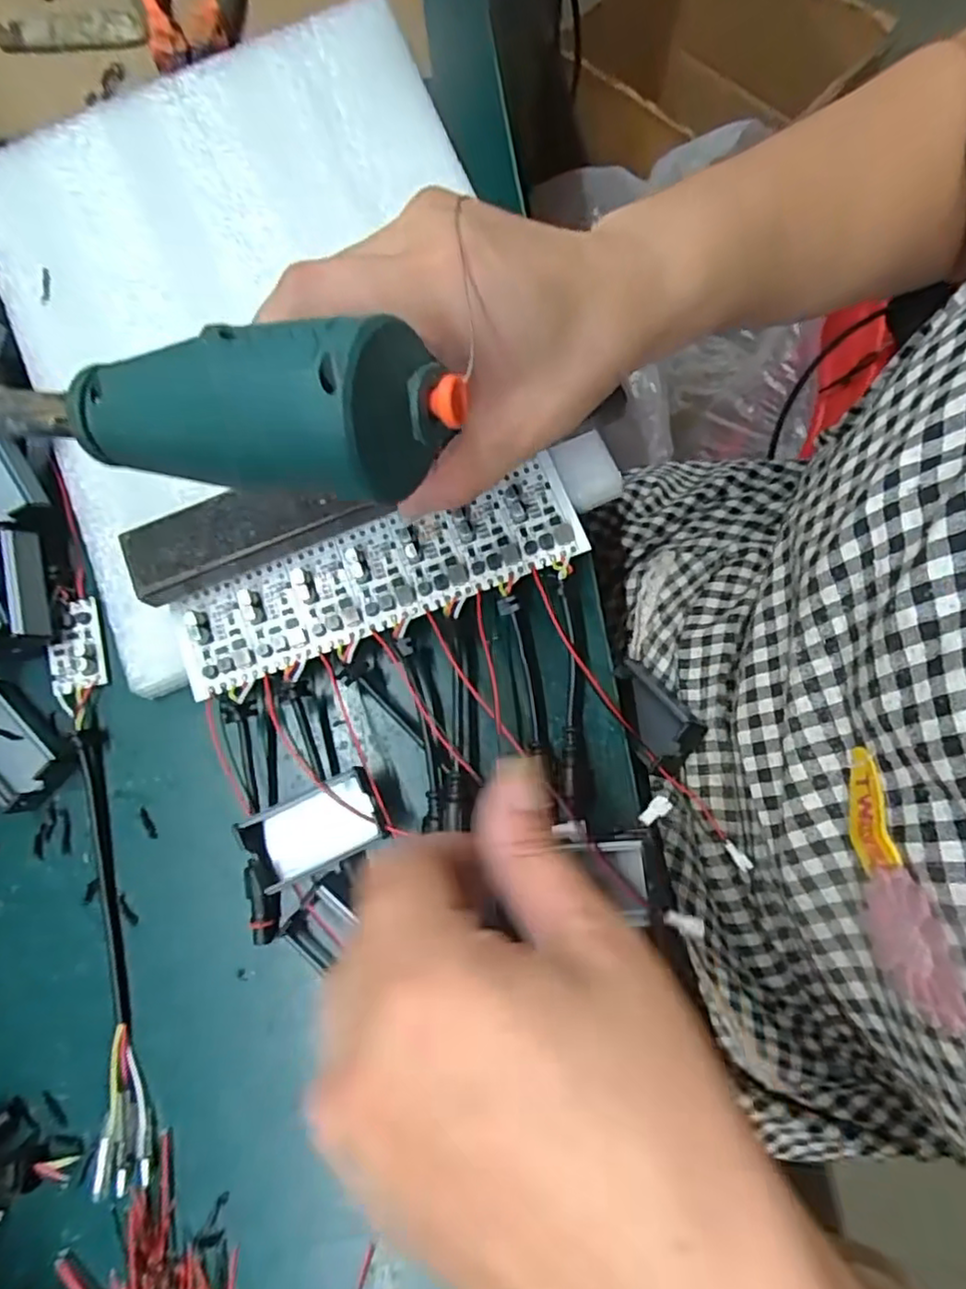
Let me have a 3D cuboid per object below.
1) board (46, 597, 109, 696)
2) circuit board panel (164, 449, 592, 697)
[{"bbox_3d":[-0.180,0.000,0.284,0.023,0.009,0.040,-10,78,-2],"label":"board"},{"bbox_3d":[-0.044,-0.030,0.272,0.170,0.005,0.045,-21,80,-2],"label":"circuit board panel"}]

